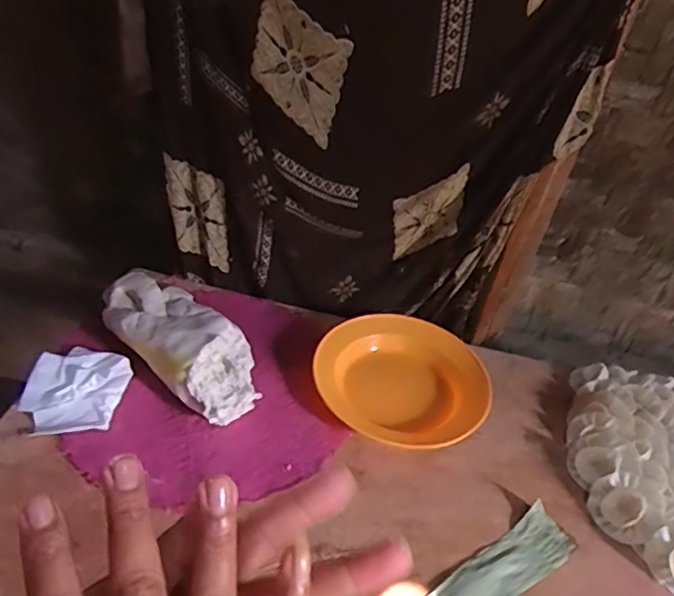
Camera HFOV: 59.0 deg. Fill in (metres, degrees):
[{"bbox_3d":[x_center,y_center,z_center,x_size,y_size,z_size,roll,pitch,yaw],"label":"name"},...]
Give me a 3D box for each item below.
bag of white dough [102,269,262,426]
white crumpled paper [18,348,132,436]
[{"bbox_3d":[-0.184,0.055,0.724,0.228,0.098,0.112,31,43,26],"label":"bag of white dough"},{"bbox_3d":[-0.296,0.101,0.672,0.095,0.039,0.108,7,38,-1],"label":"white crumpled paper"}]

